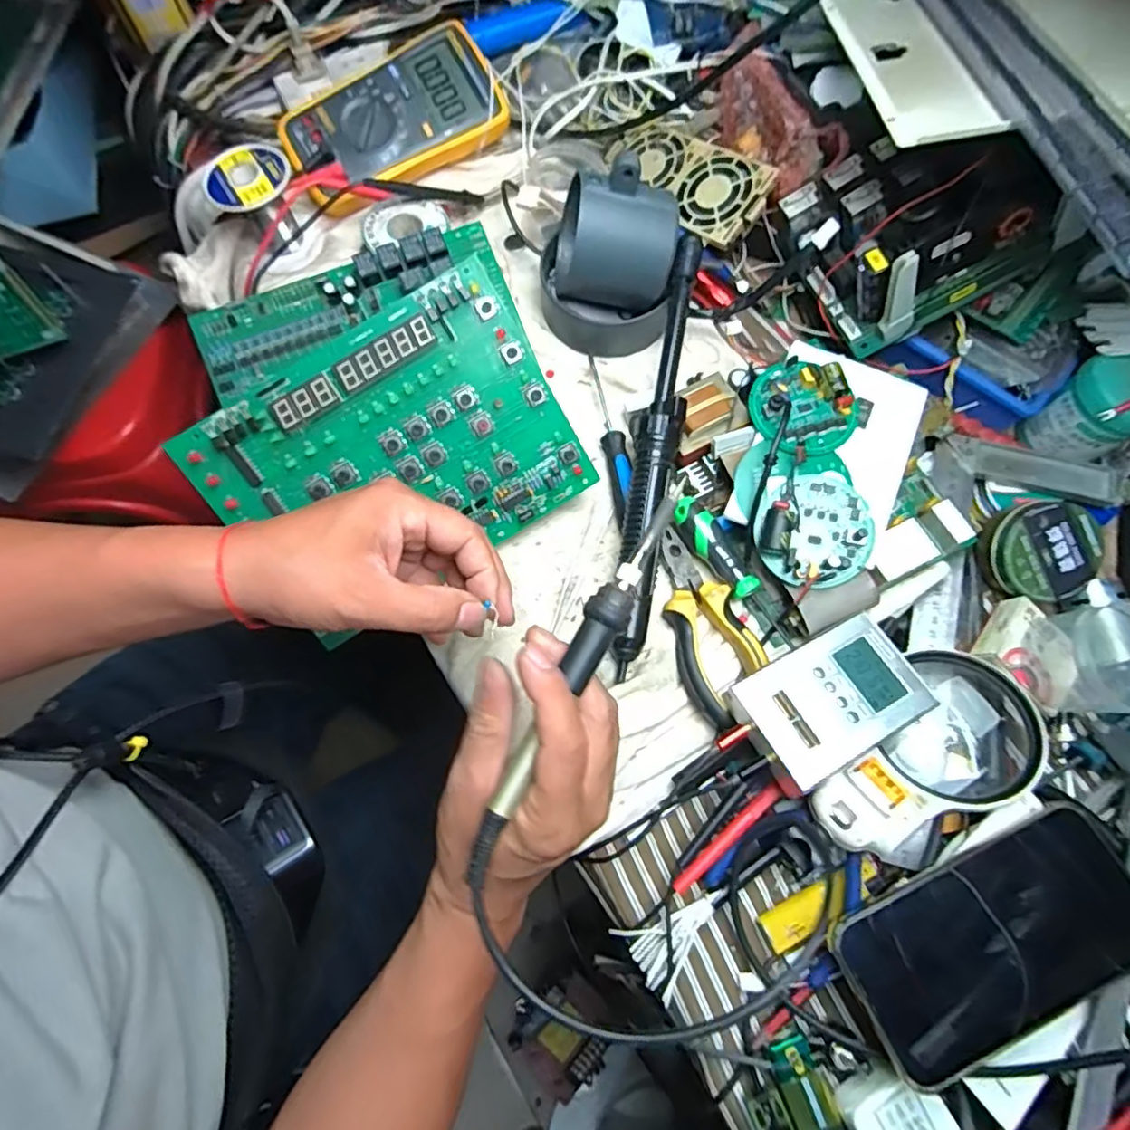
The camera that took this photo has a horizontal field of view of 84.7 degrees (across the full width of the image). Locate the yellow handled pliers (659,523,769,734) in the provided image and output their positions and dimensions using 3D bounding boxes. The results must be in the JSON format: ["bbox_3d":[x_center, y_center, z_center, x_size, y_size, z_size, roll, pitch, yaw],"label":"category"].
[{"bbox_3d":[0.088,0.038,0.407,0.054,0.022,0.130,-22,74,-8],"label":"yellow handled pliers"}]

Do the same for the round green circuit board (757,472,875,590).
[{"bbox_3d":[0.162,-0.022,0.394,0.068,0.019,0.068,0,72,-1],"label":"round green circuit board"}]

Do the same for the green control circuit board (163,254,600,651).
[{"bbox_3d":[-0.106,-0.065,0.396,0.214,0.009,0.157,-32,110,-2],"label":"green control circuit board"}]

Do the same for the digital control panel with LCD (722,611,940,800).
[{"bbox_3d":[0.154,0.078,0.358,0.106,0.019,0.066,-27,75,-9],"label":"digital control panel with LCD"}]

